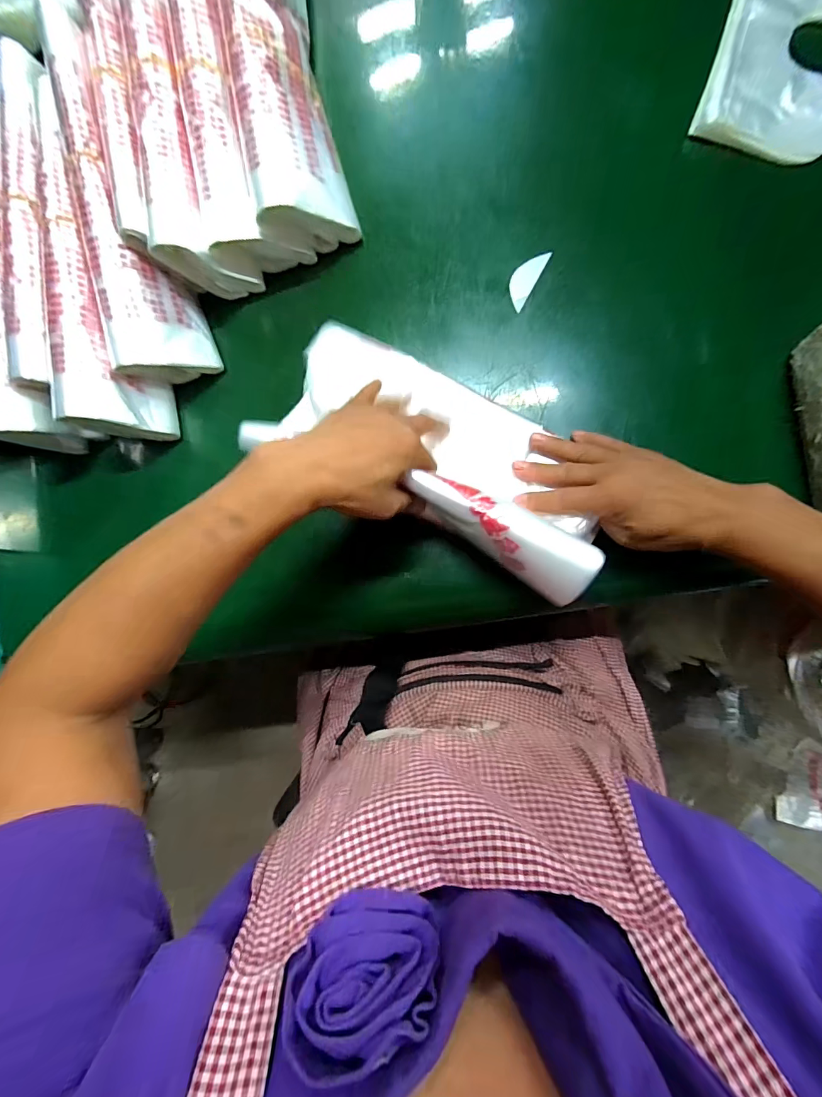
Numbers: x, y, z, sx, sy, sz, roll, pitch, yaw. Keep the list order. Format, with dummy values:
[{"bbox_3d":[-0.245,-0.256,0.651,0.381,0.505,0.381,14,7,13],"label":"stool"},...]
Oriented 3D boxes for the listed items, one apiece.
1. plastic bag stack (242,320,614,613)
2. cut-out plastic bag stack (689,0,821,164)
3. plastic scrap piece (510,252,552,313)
[{"bbox_3d":[0.019,-0.086,0.346,0.299,0.074,0.131,29,90,7],"label":"plastic bag stack"},{"bbox_3d":[0.325,-0.426,0.355,0.116,0.024,0.171,17,89,7],"label":"cut-out plastic bag stack"},{"bbox_3d":[0.105,-0.249,0.386,0.022,0.004,0.055,30,90,7],"label":"plastic scrap piece"}]

